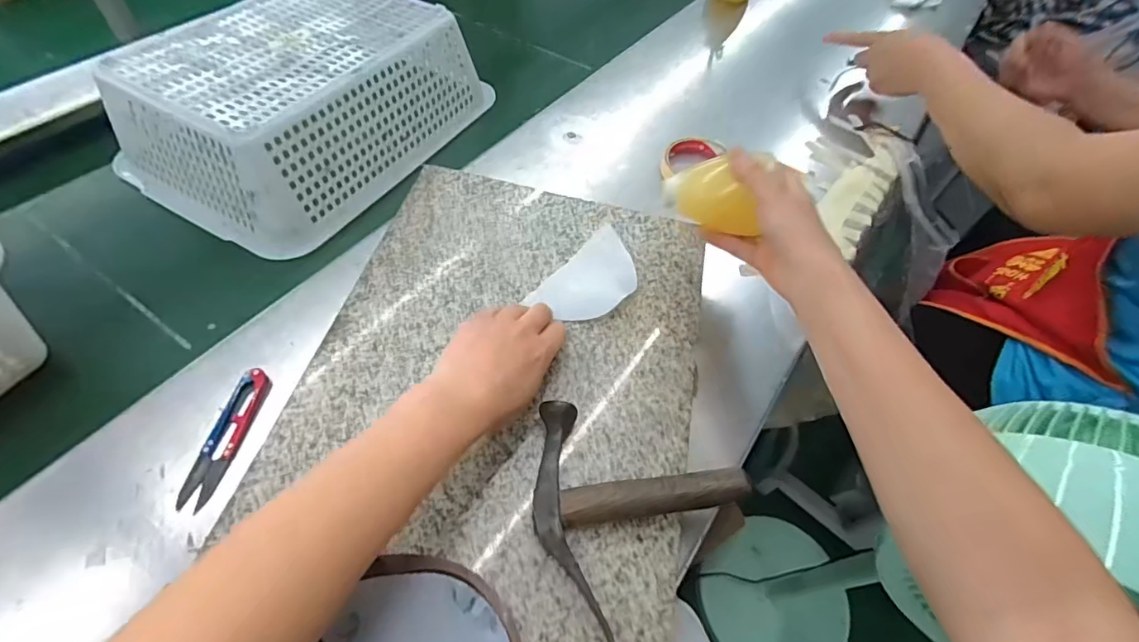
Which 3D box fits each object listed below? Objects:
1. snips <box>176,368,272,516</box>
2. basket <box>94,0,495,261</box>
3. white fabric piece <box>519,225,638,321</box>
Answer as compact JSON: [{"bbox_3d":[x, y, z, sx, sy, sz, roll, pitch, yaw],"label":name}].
[{"bbox_3d":[-0.253,0.084,0.376,0.022,0.015,0.104,10,55,2],"label":"snips"},{"bbox_3d":[-0.304,-0.256,0.602,0.265,0.130,0.355,26,57,13],"label":"basket"},{"bbox_3d":[0.025,-0.041,0.468,0.067,0.006,0.114,33,59,19],"label":"white fabric piece"}]

